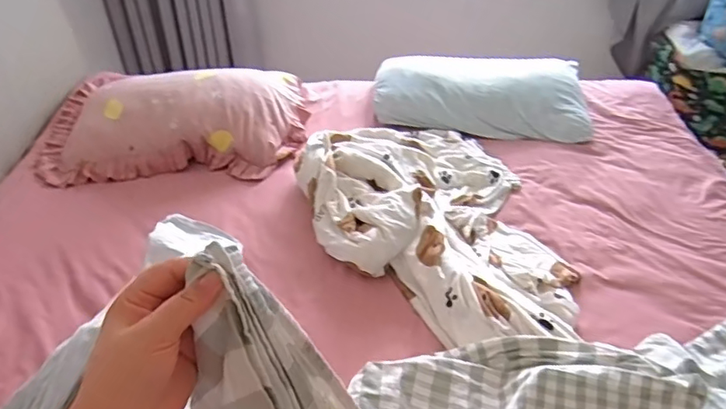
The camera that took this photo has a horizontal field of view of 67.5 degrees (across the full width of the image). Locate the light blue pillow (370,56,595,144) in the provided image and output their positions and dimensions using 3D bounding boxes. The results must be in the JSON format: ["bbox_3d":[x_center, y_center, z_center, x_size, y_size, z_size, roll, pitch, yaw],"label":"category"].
[{"bbox_3d":[0.362,-0.352,1.696,0.643,0.106,0.368,5,41,5],"label":"light blue pillow"}]

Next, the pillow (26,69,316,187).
[{"bbox_3d":[-0.517,-0.266,1.517,0.703,0.143,0.444,-5,41,-6],"label":"pillow"}]

